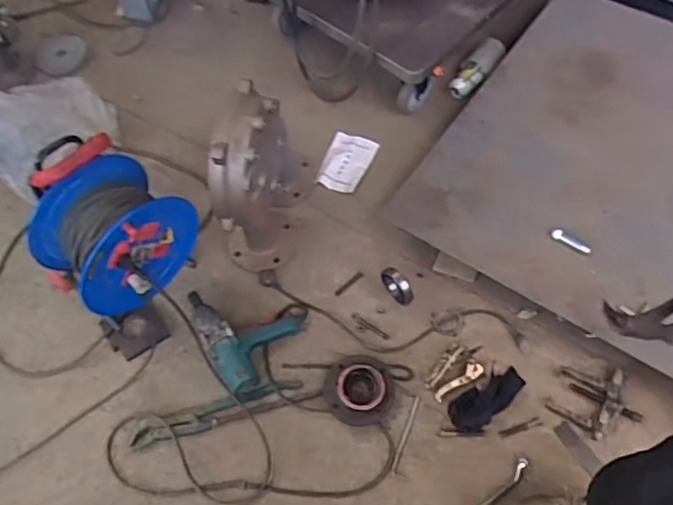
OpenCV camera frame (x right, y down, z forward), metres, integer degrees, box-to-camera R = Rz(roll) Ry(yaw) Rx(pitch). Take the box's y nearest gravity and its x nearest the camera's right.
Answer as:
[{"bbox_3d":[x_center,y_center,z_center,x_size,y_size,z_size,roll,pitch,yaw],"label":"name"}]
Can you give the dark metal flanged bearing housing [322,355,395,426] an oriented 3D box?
[{"bbox_3d":[0.047,0.295,1.316,0.151,0.056,0.146,-2,60,3],"label":"dark metal flanged bearing housing"}]

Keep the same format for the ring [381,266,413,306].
[{"bbox_3d":[0.141,0.077,1.413,0.028,0.094,0.087,-32,63,-14],"label":"ring"}]

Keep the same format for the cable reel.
[{"bbox_3d":[-0.484,-0.049,1.308,0.264,0.377,0.288,30,66,19],"label":"cable reel"}]

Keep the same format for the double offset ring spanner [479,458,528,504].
[{"bbox_3d":[0.299,0.499,1.213,0.241,0.017,0.024,-37,65,-16],"label":"double offset ring spanner"}]

